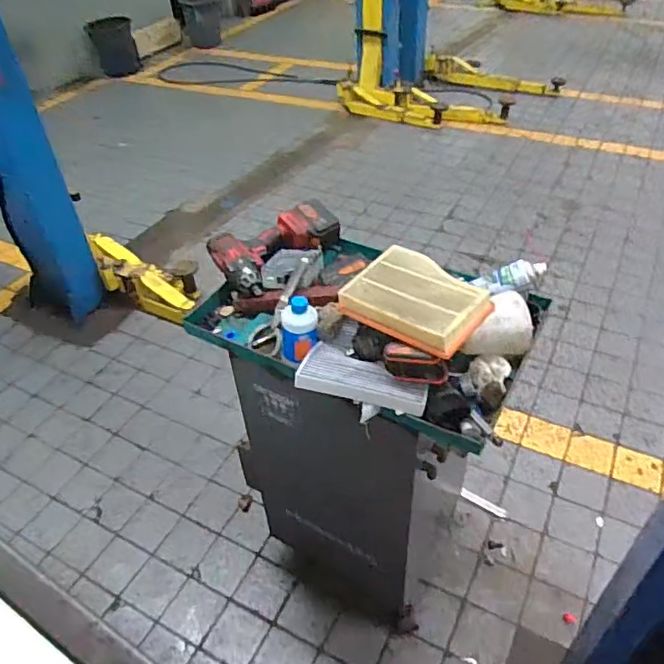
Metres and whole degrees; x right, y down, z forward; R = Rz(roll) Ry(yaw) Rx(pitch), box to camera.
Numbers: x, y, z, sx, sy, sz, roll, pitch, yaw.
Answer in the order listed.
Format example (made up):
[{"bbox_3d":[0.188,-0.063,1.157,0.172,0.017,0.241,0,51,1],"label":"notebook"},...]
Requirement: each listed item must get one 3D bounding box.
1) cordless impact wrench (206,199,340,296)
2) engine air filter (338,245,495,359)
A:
[{"bbox_3d":[-0.125,-0.206,1.341,0.303,0.087,0.204,-23,45,-20],"label":"cordless impact wrench"},{"bbox_3d":[0.151,-0.062,1.032,0.171,0.059,0.249,-34,50,-30],"label":"engine air filter"}]

